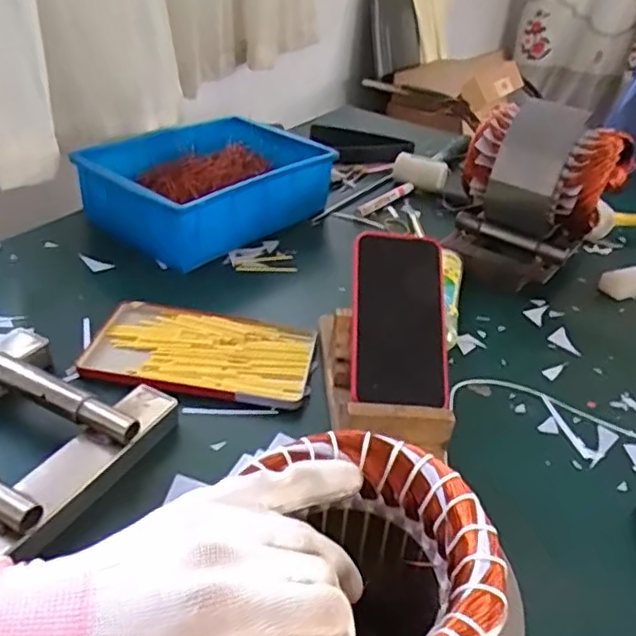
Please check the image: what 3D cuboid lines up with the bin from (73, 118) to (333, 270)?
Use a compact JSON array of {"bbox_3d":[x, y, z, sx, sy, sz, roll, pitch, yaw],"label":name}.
[{"bbox_3d":[-0.140,-0.165,0.807,0.190,0.090,0.283,29,40,30],"label":"bin"}]

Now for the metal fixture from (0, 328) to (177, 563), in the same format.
[{"bbox_3d":[-0.225,0.085,0.464,0.180,0.045,0.192,19,36,19],"label":"metal fixture"}]

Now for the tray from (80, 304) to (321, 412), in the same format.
[{"bbox_3d":[-0.107,0.032,0.597,0.199,0.014,0.122,6,34,-1],"label":"tray"}]

